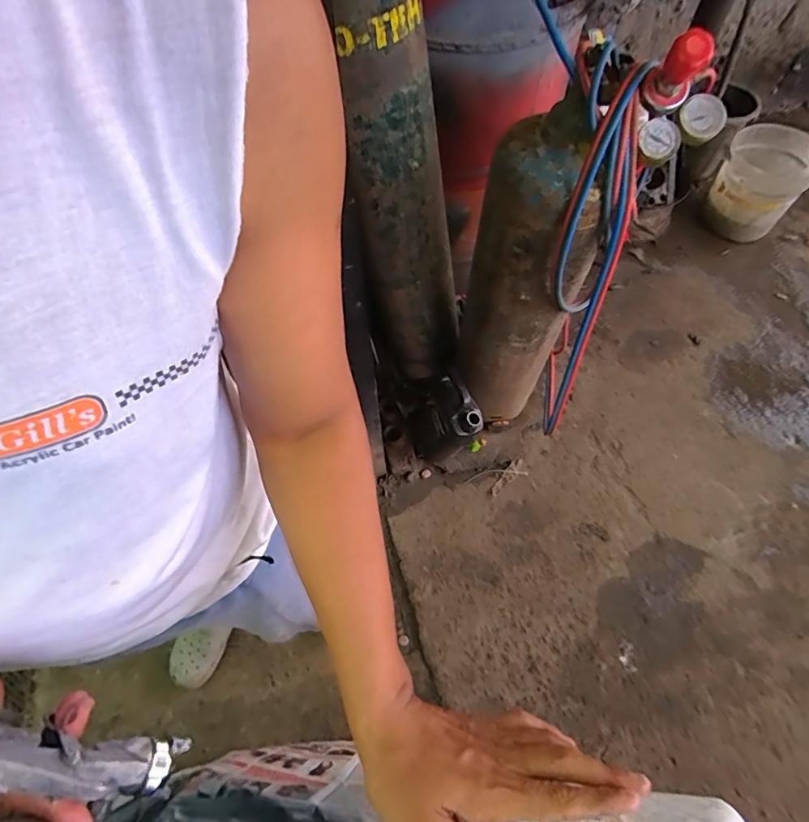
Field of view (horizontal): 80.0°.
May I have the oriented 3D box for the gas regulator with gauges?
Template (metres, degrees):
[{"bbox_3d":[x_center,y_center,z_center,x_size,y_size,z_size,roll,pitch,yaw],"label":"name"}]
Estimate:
[{"bbox_3d":[0.425,-0.473,0.727,0.136,0.162,0.094,26,65,13],"label":"gas regulator with gauges"}]

